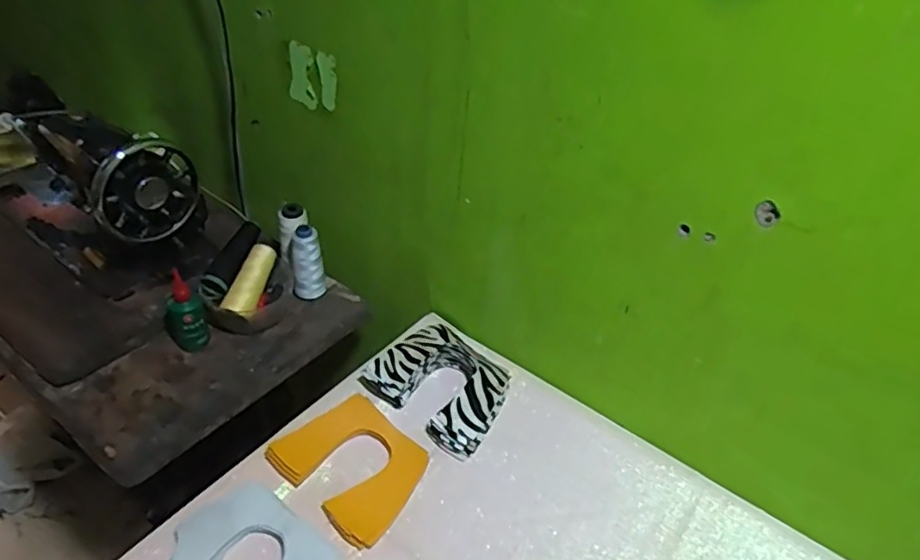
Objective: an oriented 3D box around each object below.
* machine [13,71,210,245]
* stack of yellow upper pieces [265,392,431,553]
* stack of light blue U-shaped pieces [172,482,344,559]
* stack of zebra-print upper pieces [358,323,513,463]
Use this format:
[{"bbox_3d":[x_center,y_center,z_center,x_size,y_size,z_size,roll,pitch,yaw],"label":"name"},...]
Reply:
[{"bbox_3d":[-0.499,-0.169,0.910,0.150,0.193,0.338,-28,49,-33],"label":"machine"},{"bbox_3d":[-0.115,0.199,0.691,0.151,0.021,0.128,29,46,27],"label":"stack of yellow upper pieces"},{"bbox_3d":[-0.200,0.266,0.599,0.146,0.023,0.114,26,44,25],"label":"stack of light blue U-shaped pieces"},{"bbox_3d":[-0.018,0.123,0.771,0.158,0.048,0.128,28,45,26],"label":"stack of zebra-print upper pieces"}]

